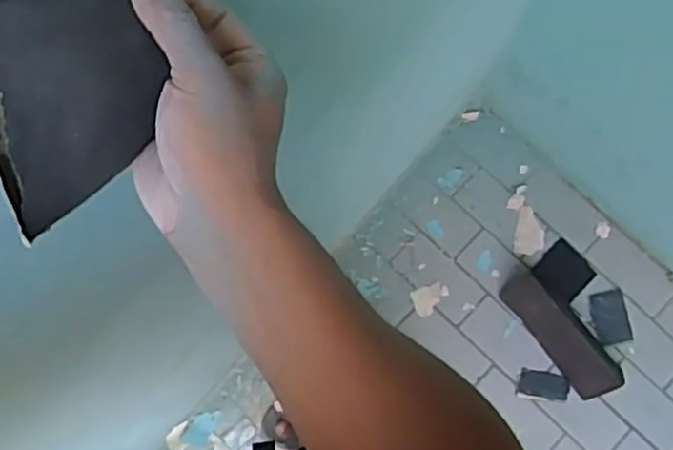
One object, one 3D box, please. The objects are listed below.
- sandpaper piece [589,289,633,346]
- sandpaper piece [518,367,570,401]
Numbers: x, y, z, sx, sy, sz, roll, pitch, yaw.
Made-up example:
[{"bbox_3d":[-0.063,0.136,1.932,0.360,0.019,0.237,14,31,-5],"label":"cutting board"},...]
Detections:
[{"bbox_3d":[0.599,0.202,1.547,0.082,0.010,0.114,-12,80,3],"label":"sandpaper piece"},{"bbox_3d":[0.443,0.341,1.512,0.106,0.006,0.054,11,84,7],"label":"sandpaper piece"}]

